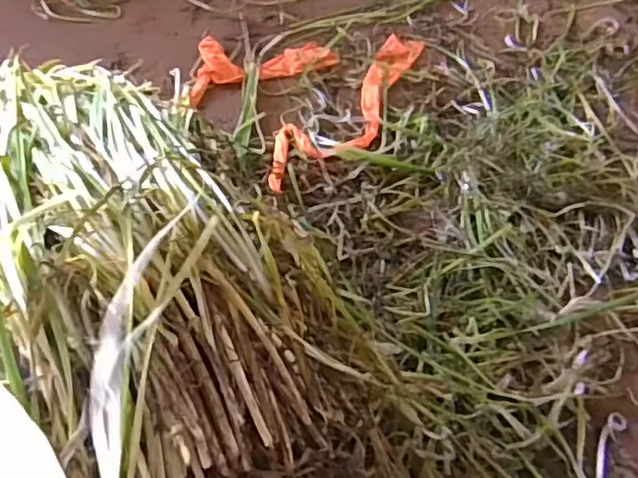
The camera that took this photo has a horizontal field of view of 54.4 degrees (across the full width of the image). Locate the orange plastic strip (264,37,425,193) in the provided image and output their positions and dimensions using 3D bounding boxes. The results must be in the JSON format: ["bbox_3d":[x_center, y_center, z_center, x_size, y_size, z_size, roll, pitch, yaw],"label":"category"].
[{"bbox_3d":[0.057,-0.240,1.130,0.137,0.016,0.470,29,58,15],"label":"orange plastic strip"}]

